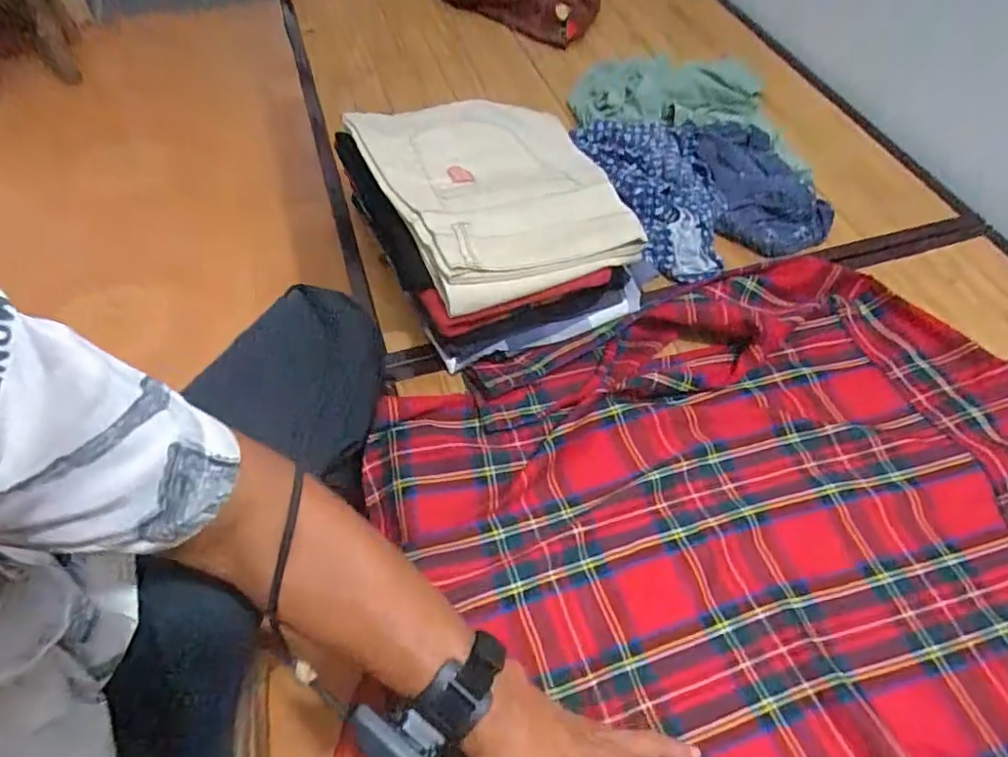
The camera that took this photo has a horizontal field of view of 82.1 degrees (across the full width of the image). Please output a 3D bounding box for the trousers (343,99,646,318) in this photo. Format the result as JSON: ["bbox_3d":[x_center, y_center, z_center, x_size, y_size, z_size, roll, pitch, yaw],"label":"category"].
[{"bbox_3d":[-0.015,-0.212,0.633,0.250,0.058,0.335,-16,51,-17],"label":"trousers"}]

